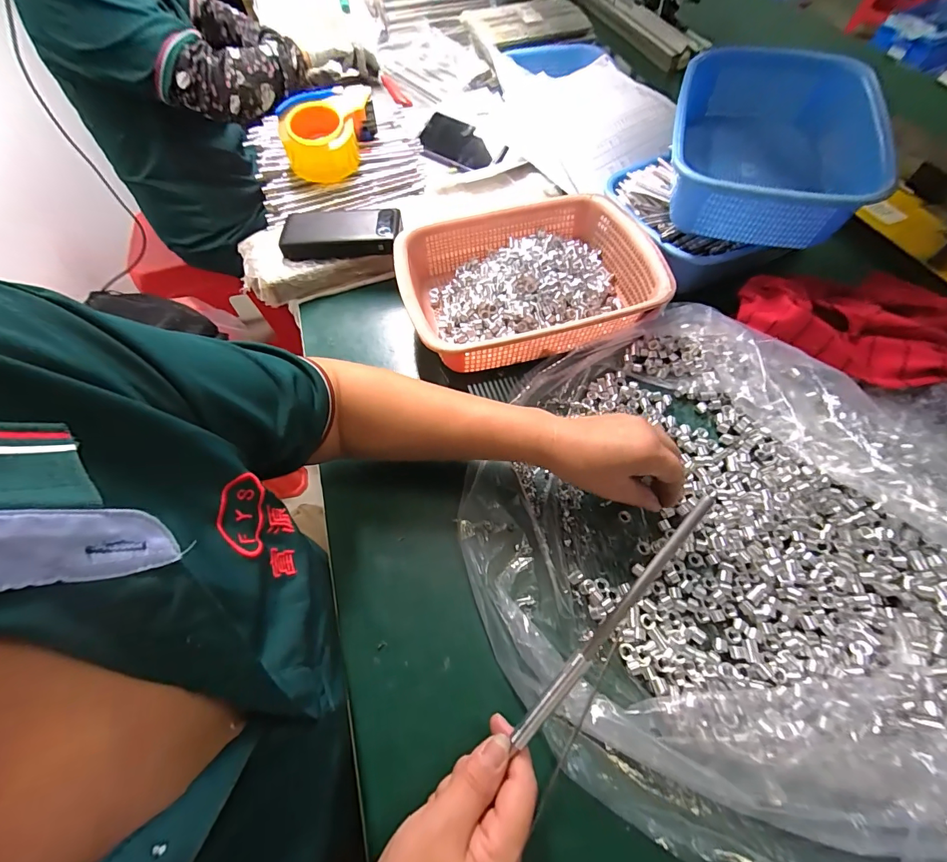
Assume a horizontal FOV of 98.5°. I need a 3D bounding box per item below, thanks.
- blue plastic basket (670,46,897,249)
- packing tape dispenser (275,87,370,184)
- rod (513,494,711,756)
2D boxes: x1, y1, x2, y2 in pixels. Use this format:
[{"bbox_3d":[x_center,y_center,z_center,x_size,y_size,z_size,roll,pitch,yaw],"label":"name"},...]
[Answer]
[{"bbox_3d":[0.328,-0.325,0.478,0.182,0.096,0.263,13,63,10],"label":"blue plastic basket"},{"bbox_3d":[-0.207,-0.422,0.594,0.128,0.080,0.090,-13,62,-3],"label":"packing tape dispenser"},{"bbox_3d":[0.089,0.123,0.261,0.010,0.005,0.199,39,94,21],"label":"rod"}]

